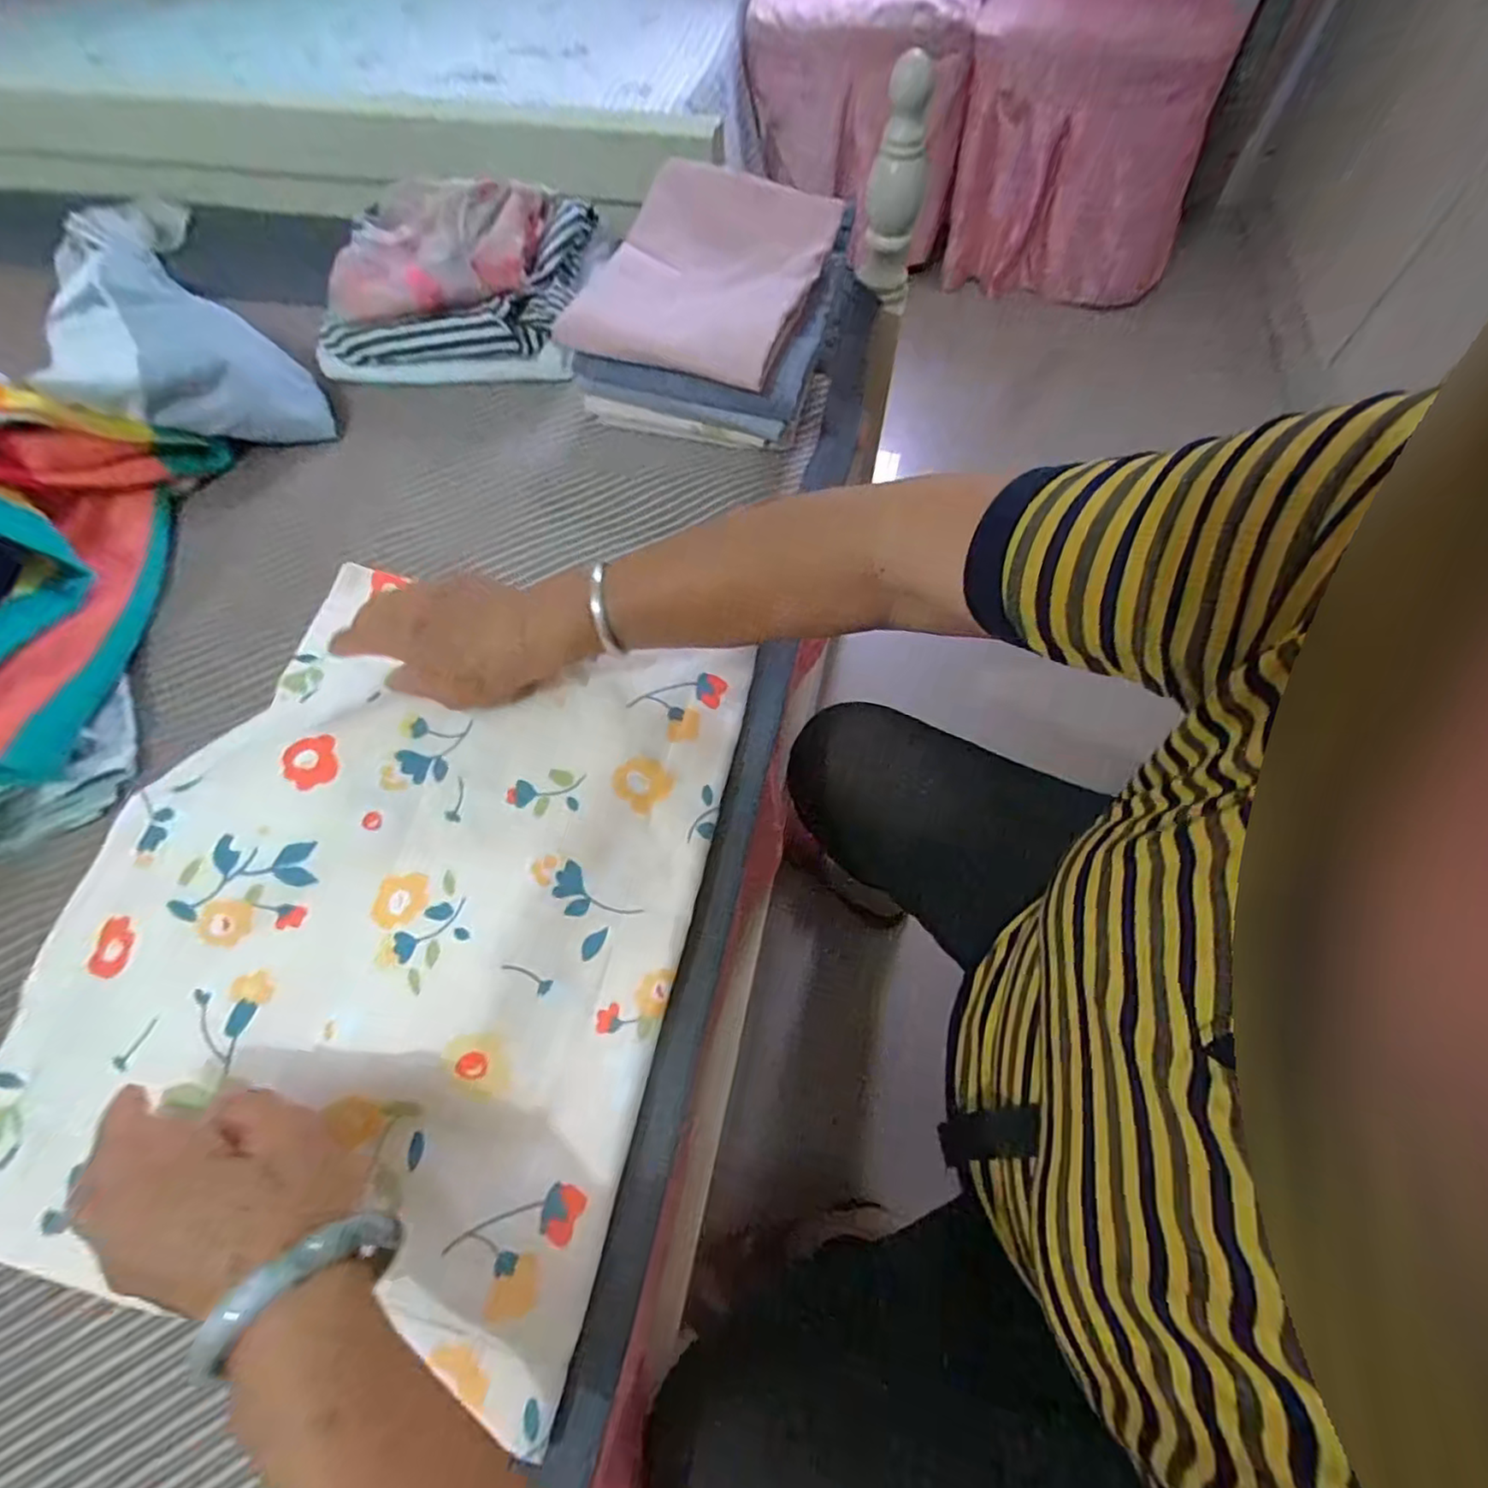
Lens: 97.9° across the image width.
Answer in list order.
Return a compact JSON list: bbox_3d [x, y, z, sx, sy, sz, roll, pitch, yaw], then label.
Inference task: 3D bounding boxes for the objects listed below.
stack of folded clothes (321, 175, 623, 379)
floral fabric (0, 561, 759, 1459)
[{"bbox_3d":[-0.276,-0.446,0.624,0.242,0.114,0.178,5,63,4],"label":"stack of folded clothes"},{"bbox_3d":[-0.206,0.085,0.379,0.342,0.041,0.399,11,63,7],"label":"floral fabric"}]

